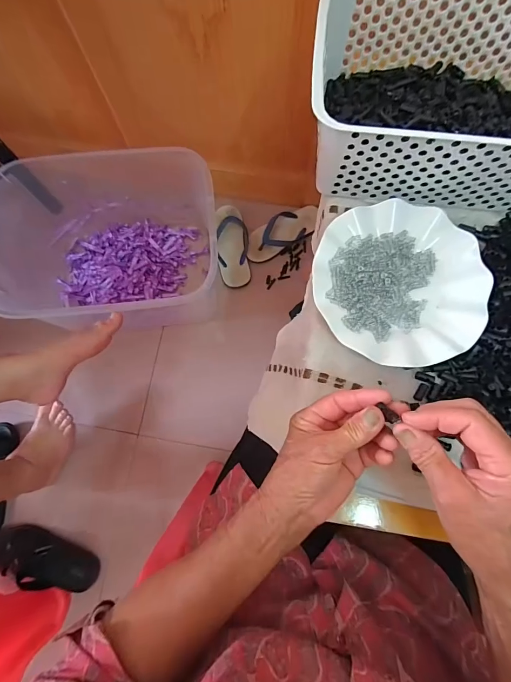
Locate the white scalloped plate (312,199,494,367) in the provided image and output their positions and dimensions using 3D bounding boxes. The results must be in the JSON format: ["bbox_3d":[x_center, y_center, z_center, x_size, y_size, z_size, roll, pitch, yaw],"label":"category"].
[{"bbox_3d":[0.155,-0.066,0.367,0.178,0.018,0.180,0,78,0],"label":"white scalloped plate"}]

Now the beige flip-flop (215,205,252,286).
[{"bbox_3d":[-0.062,-0.267,0.920,0.084,0.034,0.236,-4,78,0],"label":"beige flip-flop"}]

